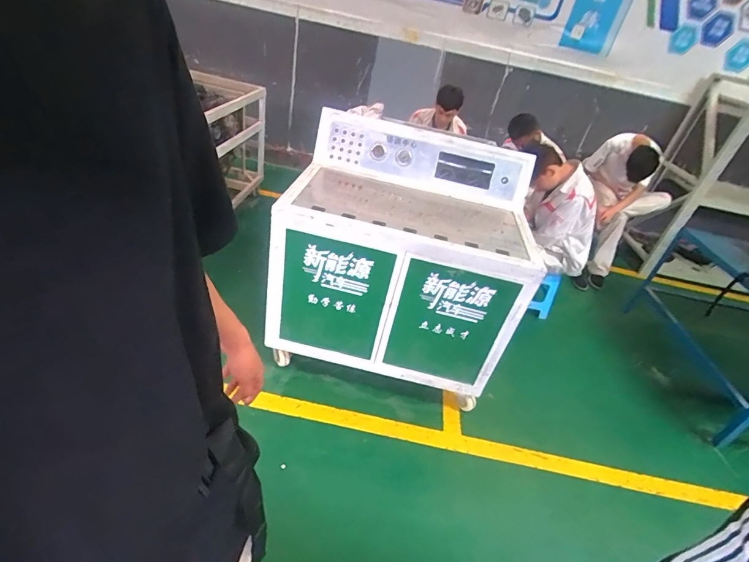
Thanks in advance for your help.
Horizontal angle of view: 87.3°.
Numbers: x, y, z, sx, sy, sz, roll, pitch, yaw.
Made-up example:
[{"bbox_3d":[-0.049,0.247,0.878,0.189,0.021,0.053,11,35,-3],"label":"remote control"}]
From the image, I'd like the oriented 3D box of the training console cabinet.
[{"bbox_3d":[0.122,-0.138,1.819,0.993,0.870,0.732,14,34,2],"label":"training console cabinet"}]

